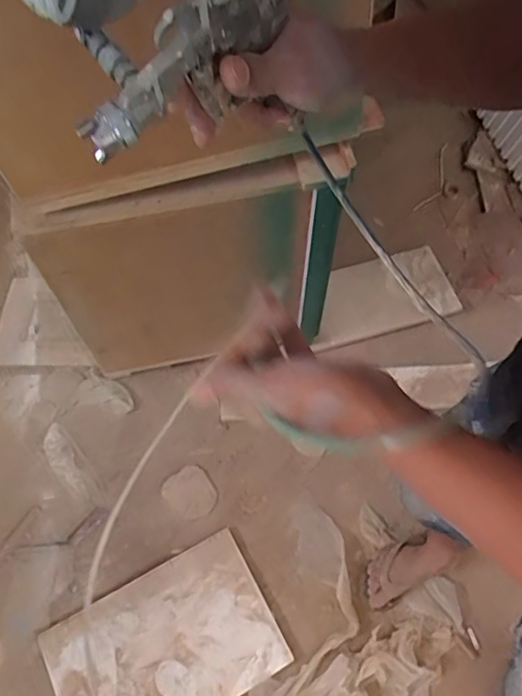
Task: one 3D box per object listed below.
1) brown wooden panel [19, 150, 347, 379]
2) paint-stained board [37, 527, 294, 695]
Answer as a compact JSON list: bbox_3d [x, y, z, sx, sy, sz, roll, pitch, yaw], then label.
[{"bbox_3d":[-0.122,-0.128,1.106,0.551,0.499,0.053,-11,61,-3],"label":"brown wooden panel"},{"bbox_3d":[-0.203,0.628,1.137,0.448,0.033,0.300,-27,63,-12],"label":"paint-stained board"}]

